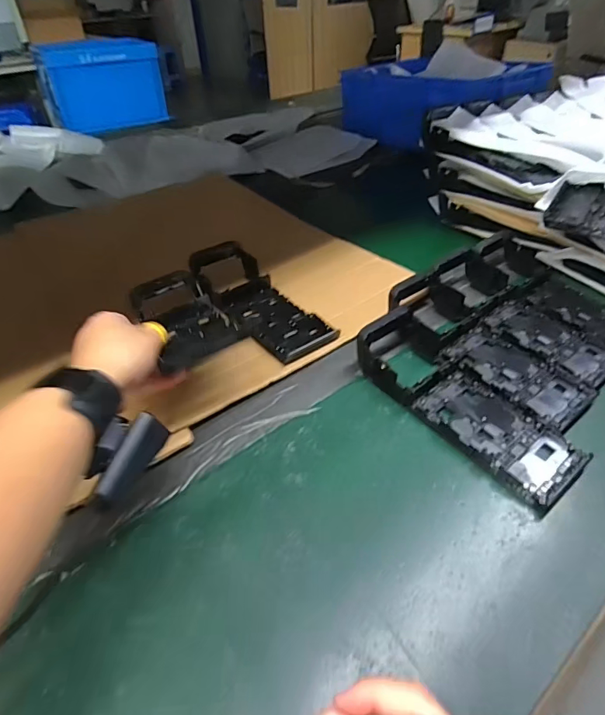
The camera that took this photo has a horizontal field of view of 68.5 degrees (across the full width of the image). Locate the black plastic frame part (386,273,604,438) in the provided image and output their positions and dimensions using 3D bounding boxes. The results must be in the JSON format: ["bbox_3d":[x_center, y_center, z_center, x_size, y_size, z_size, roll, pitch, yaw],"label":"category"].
[{"bbox_3d":[0.186,-0.018,0.455,0.092,0.047,0.217,-25,46,-25],"label":"black plastic frame part"}]

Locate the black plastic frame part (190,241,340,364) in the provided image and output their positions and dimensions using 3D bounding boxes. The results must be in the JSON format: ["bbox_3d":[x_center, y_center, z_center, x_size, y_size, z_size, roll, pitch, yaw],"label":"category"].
[{"bbox_3d":[-0.055,-0.072,0.519,0.082,0.038,0.208,-26,46,-25],"label":"black plastic frame part"}]

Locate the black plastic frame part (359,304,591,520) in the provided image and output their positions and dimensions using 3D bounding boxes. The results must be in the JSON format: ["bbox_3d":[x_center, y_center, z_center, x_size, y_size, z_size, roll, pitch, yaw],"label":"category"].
[{"bbox_3d":[0.150,0.031,0.404,0.088,0.050,0.210,-28,47,-27],"label":"black plastic frame part"}]

